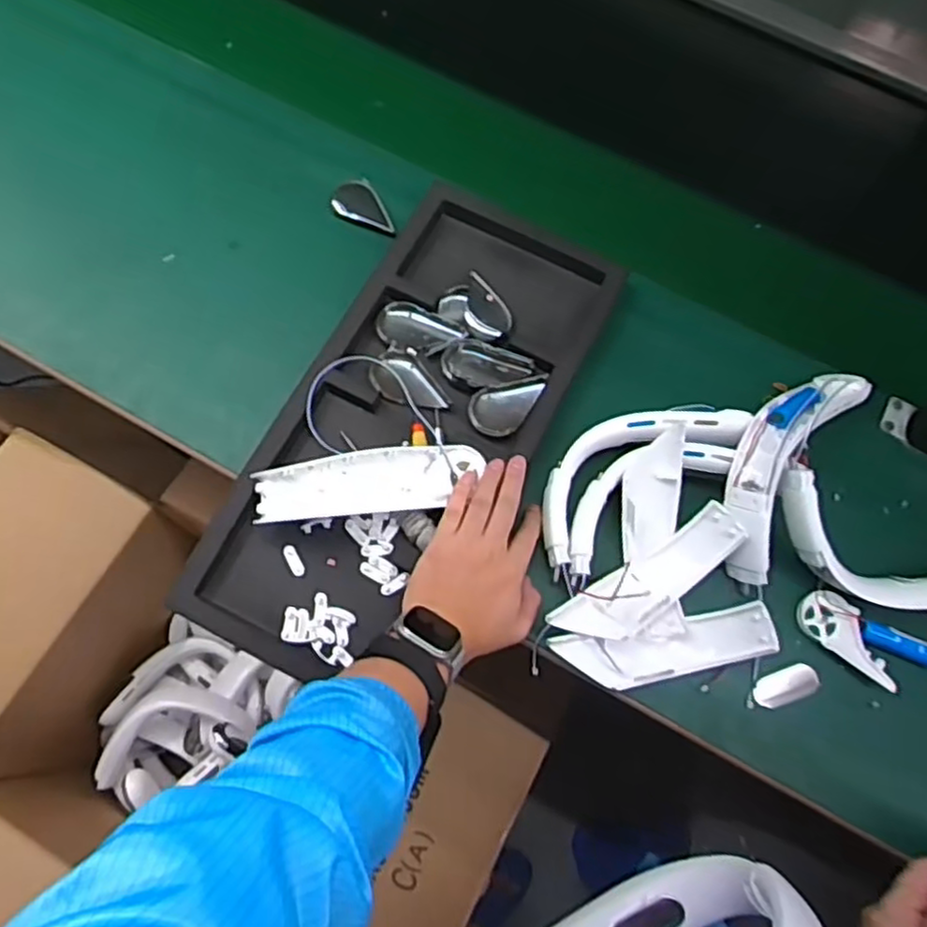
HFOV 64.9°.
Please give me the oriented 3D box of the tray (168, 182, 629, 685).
[{"bbox_3d":[-0.041,-0.037,0.672,0.214,0.046,0.481,27,72,7],"label":"tray"}]

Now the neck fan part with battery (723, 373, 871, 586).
[{"bbox_3d":[0.284,-0.003,0.643,0.084,0.070,0.221,31,72,8],"label":"neck fan part with battery"}]

